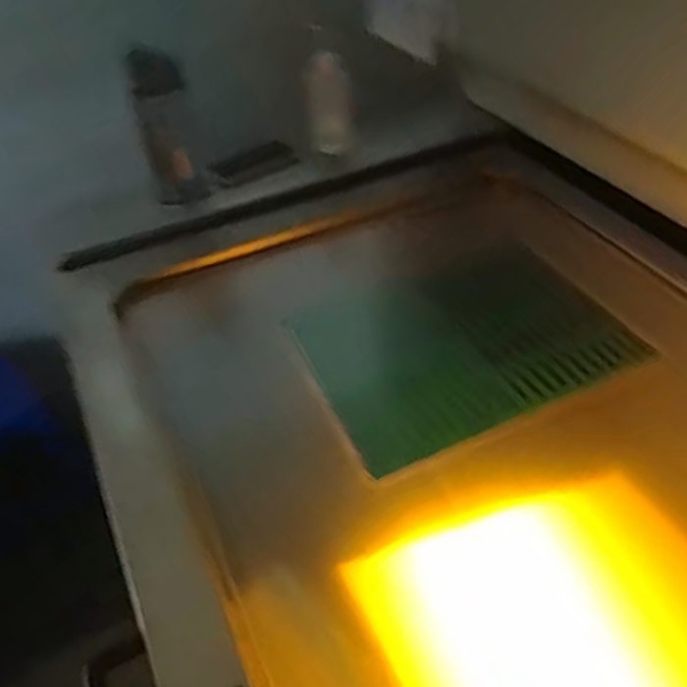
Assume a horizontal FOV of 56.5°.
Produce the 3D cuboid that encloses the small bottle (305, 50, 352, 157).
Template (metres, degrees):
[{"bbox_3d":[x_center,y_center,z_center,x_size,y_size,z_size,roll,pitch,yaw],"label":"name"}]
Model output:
[{"bbox_3d":[-0.026,-0.465,1.231,0.079,0.173,0.093,-2,44,2],"label":"small bottle"}]

